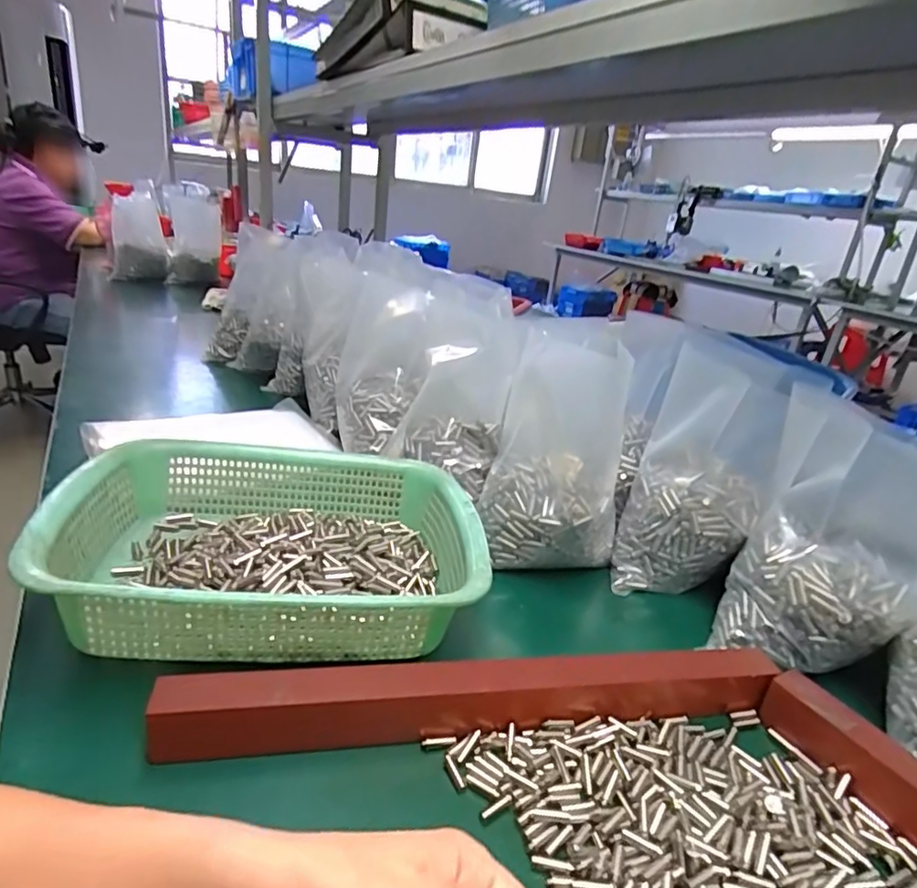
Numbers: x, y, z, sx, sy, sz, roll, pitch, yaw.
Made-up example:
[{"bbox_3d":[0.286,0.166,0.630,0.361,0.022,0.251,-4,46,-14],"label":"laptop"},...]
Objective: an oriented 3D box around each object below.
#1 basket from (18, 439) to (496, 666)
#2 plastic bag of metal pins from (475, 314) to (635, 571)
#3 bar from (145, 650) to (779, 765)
[{"bbox_3d":[-0.135,0.073,0.450,0.296,0.078,0.221,1,24,-13],"label":"basket"},{"bbox_3d":[0.097,0.003,0.542,0.126,0.237,0.088,12,1,11],"label":"plastic bag of metal pins"},{"bbox_3d":[0.021,0.156,0.359,0.381,0.038,0.029,1,24,-12],"label":"bar"}]

